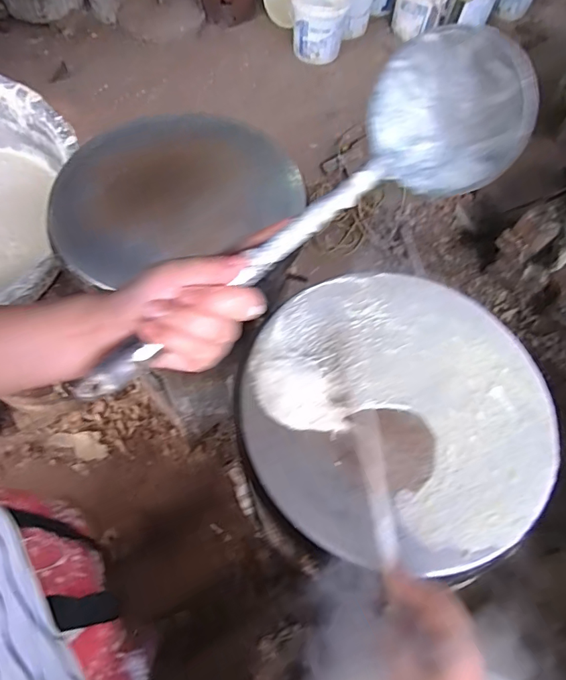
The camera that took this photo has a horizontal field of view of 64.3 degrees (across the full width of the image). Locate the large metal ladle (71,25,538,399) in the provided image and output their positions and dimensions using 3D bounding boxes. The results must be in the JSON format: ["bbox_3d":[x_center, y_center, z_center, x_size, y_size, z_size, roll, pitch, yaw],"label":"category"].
[{"bbox_3d":[-0.010,-0.059,0.287,0.348,0.072,0.081,-34,68,5],"label":"large metal ladle"}]

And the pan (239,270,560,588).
[{"bbox_3d":[0.139,0.072,0.534,0.357,0.027,0.360,2,62,-3],"label":"pan"}]

